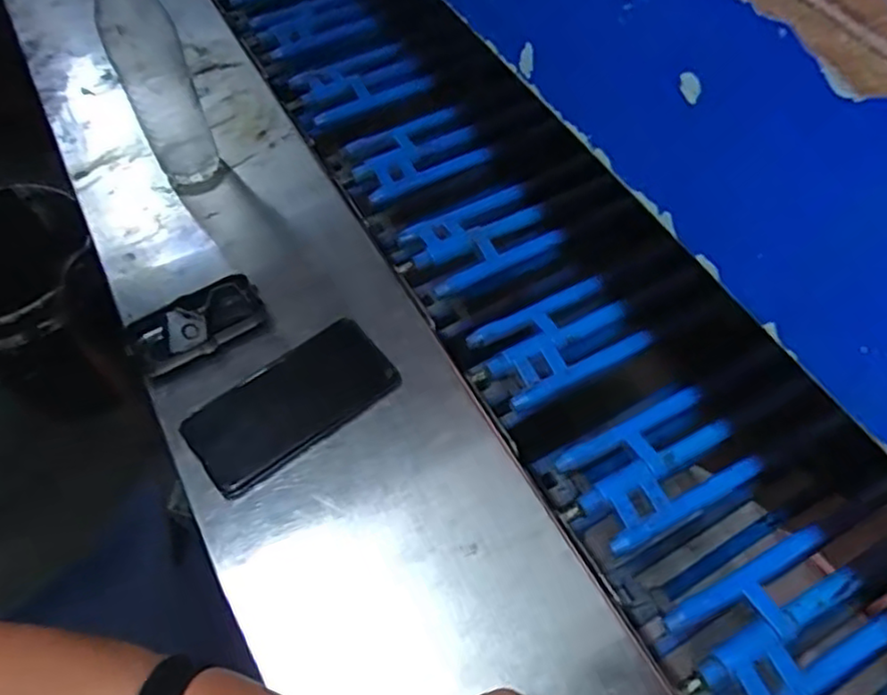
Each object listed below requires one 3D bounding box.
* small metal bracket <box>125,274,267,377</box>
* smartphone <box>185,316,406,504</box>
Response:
[{"bbox_3d":[-0.203,-0.018,0.564,0.106,0.031,0.055,-31,62,-17],"label":"small metal bracket"},{"bbox_3d":[-0.119,0.042,0.537,0.158,0.009,0.083,-34,63,-19],"label":"smartphone"}]

